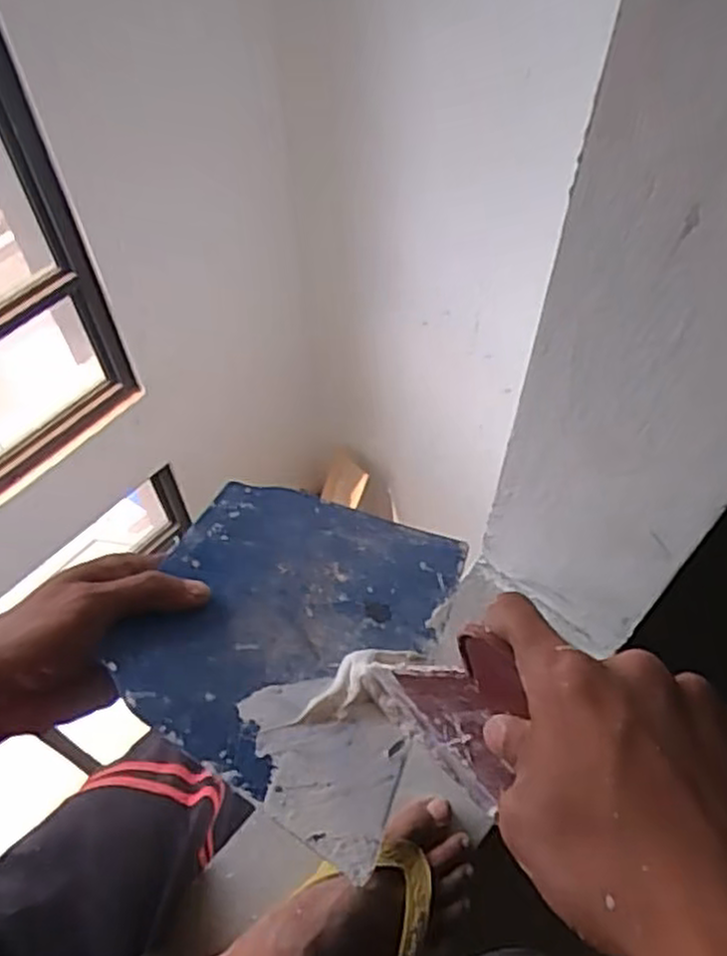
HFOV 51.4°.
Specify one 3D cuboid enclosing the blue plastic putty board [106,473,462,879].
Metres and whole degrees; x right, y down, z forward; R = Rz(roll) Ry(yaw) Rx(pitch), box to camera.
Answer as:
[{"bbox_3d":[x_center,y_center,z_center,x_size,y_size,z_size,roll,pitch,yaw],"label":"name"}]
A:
[{"bbox_3d":[-0.032,0.071,0.378,0.138,0.006,0.197,25,36,3],"label":"blue plastic putty board"}]

